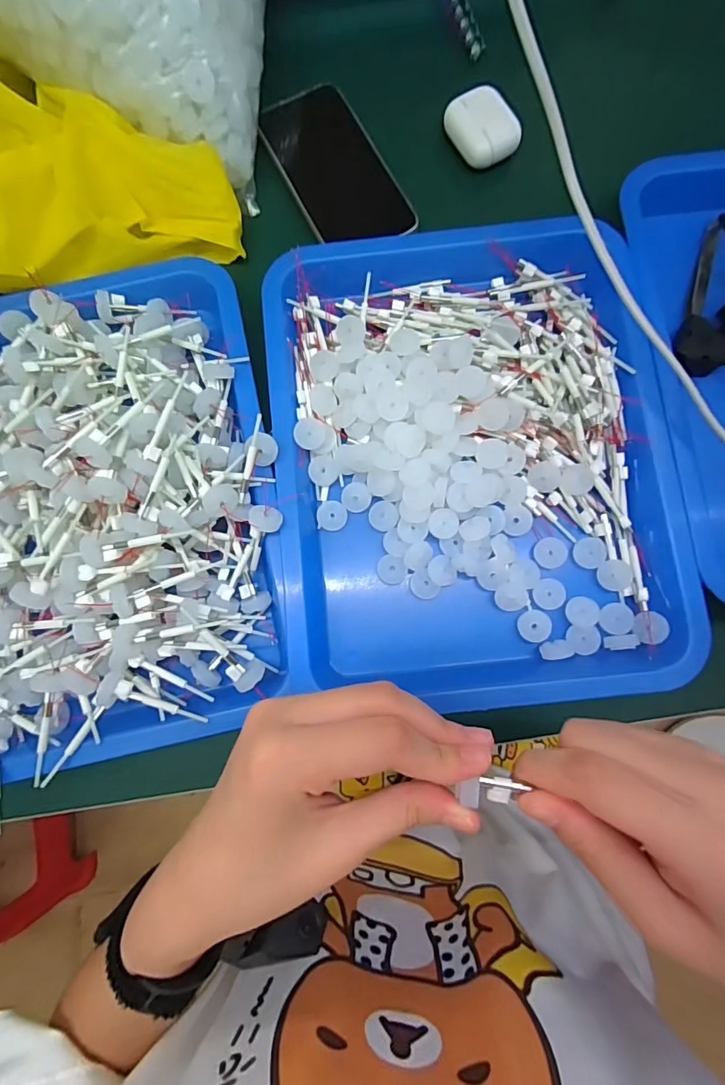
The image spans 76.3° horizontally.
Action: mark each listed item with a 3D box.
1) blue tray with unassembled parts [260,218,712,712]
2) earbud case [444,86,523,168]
[{"bbox_3d":[0.072,-0.057,0.321,0.259,0.037,0.335,-7,82,1],"label":"blue tray with unassembled parts"},{"bbox_3d":[0.095,-0.328,0.364,0.045,0.018,0.053,-29,82,-3],"label":"earbud case"}]

